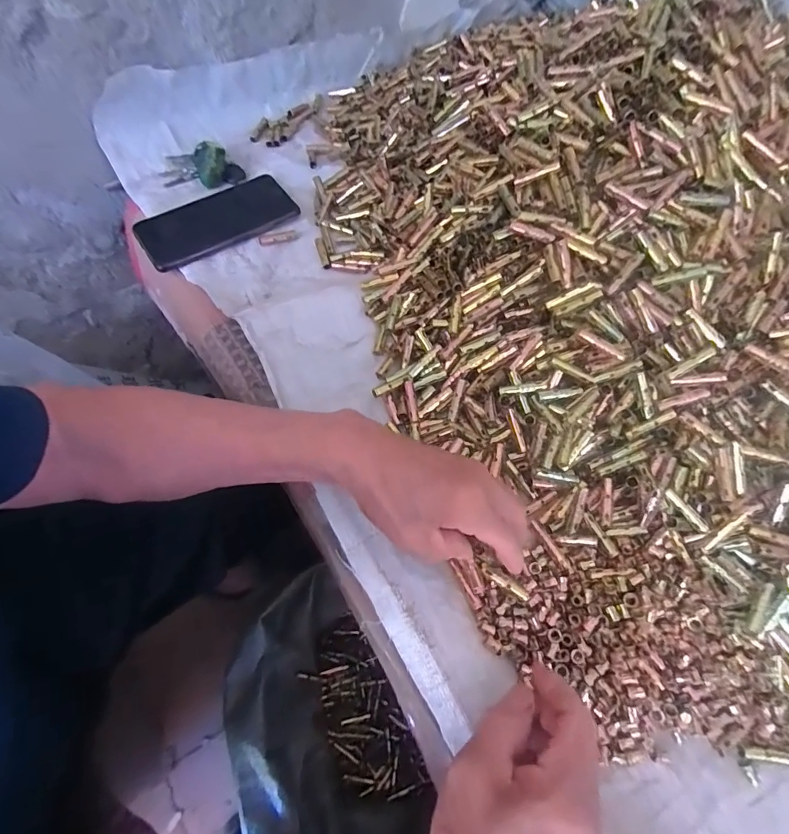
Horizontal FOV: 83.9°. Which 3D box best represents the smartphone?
[{"bbox_3d":[-0.196,-0.219,0.488,0.166,0.007,0.081,-31,71,-19],"label":"smartphone"}]

